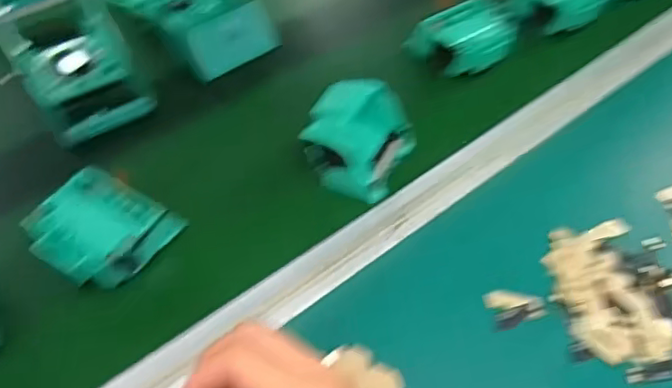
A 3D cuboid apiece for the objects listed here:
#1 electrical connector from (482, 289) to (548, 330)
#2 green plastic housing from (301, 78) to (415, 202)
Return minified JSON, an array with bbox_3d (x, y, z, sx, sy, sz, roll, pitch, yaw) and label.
[{"bbox_3d":[0.130,0.078,0.454,0.038,0.006,0.029,-12,54,-12],"label":"electrical connector"},{"bbox_3d":[0.018,-0.045,0.511,0.071,0.058,0.086,22,54,13],"label":"green plastic housing"}]

